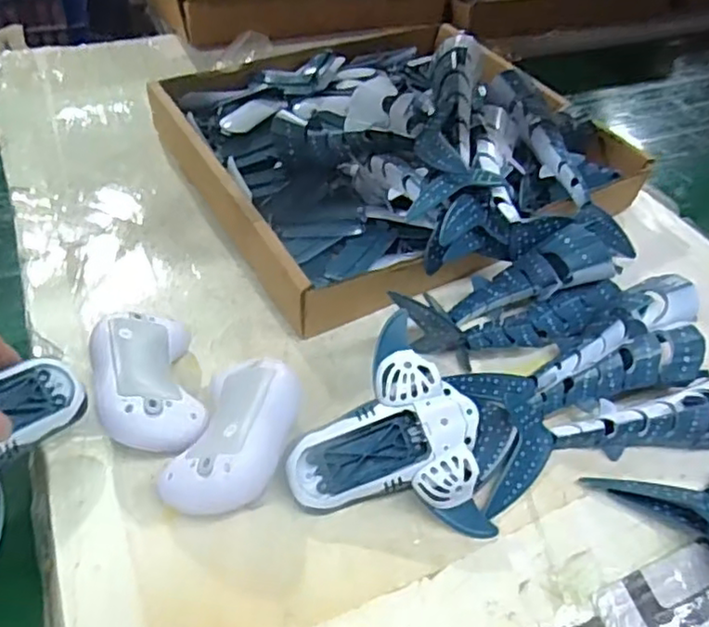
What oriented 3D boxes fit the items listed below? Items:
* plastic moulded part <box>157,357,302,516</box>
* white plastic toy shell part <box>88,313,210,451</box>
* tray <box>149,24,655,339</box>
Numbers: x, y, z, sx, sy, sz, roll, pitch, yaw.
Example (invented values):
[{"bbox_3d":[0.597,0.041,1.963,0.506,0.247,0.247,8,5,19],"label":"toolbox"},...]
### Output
[{"bbox_3d":[-0.076,0.080,0.420,0.063,0.055,0.106,14,48,8],"label":"plastic moulded part"},{"bbox_3d":[-0.141,0.043,0.447,0.070,0.026,0.109,15,39,-28],"label":"white plastic toy shell part"},{"bbox_3d":[0.044,-0.186,0.638,0.380,0.119,0.430,-20,52,-22],"label":"tray"}]

